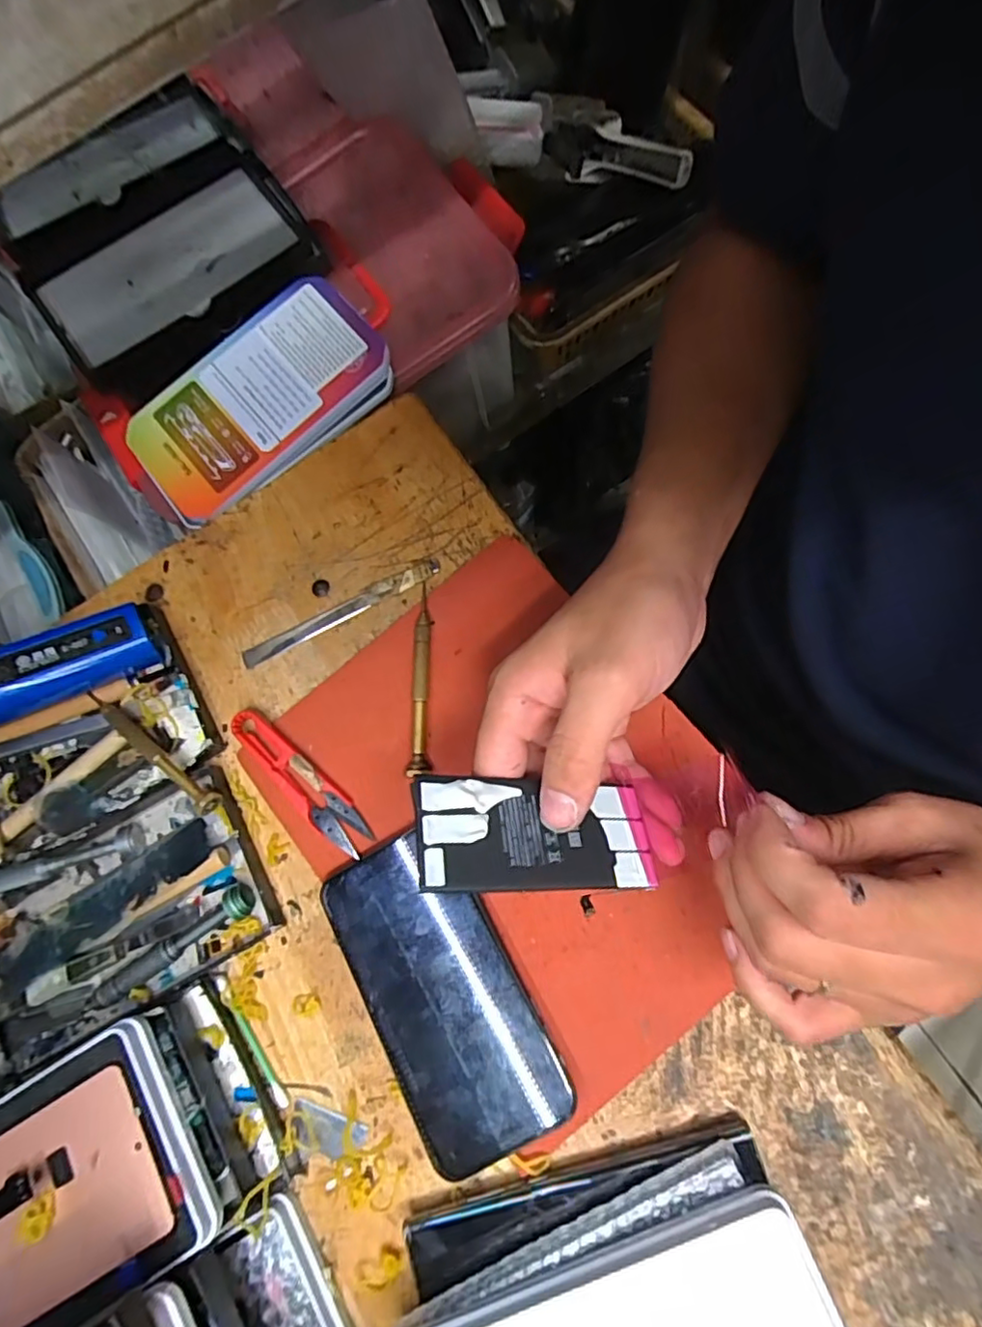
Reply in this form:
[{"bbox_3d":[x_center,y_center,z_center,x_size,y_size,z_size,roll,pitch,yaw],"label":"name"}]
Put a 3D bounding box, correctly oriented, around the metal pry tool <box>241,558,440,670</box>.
[{"bbox_3d":[-0.089,-0.030,0.364,0.127,0.004,0.013,-27,77,2],"label":"metal pry tool"}]

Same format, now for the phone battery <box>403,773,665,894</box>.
[{"bbox_3d":[0.019,0.067,0.242,0.099,0.004,0.042,7,57,-22],"label":"phone battery"}]

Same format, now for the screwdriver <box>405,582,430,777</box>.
[{"bbox_3d":[-0.037,0.007,0.339,0.011,0.008,0.109,0,76,7],"label":"screwdriver"}]

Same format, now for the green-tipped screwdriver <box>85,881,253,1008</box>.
[{"bbox_3d":[-0.168,0.148,0.318,0.096,0.015,0.017,-33,75,-2],"label":"green-tipped screwdriver"}]

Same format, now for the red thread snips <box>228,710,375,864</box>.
[{"bbox_3d":[-0.105,0.063,0.335,0.101,0.007,0.023,42,84,14],"label":"red thread snips"}]

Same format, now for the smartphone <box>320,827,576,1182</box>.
[{"bbox_3d":[-0.025,0.160,0.299,0.071,0.007,0.146,-29,74,-5],"label":"smartphone"}]

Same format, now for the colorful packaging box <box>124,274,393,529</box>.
[{"bbox_3d":[-0.161,-0.182,0.425,0.179,0.019,0.102,-42,83,0],"label":"colorful packaging box"}]

